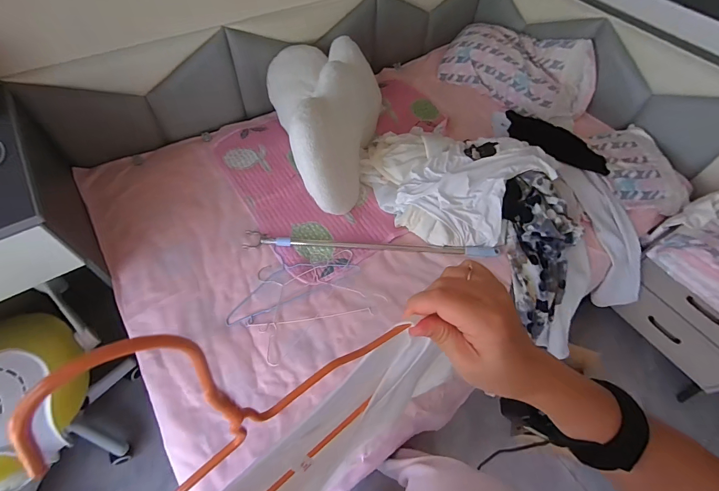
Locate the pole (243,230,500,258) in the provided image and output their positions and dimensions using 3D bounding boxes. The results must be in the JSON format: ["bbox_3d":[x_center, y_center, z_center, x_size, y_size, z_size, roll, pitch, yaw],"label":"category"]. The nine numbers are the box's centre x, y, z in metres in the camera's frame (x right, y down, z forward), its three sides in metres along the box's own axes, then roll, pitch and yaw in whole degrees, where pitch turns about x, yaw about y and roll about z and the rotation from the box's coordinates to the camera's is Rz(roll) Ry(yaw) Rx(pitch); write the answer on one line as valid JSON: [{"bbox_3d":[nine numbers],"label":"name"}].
[{"bbox_3d":[0.043,-0.002,1.076,0.768,0.034,0.061,2,57,-2],"label":"pole"}]

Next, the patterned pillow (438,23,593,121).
[{"bbox_3d":[0.651,-0.746,1.469,0.319,0.197,0.625,-37,66,-24],"label":"patterned pillow"}]

